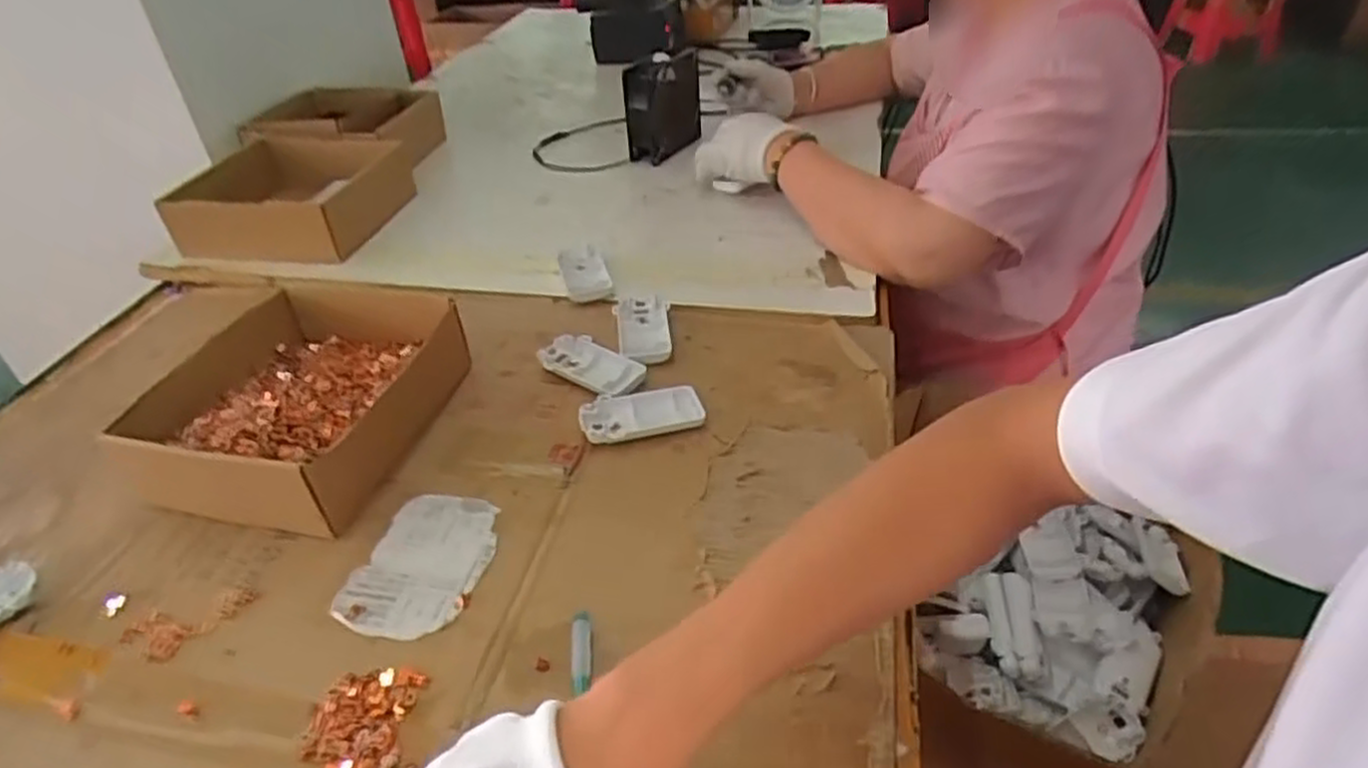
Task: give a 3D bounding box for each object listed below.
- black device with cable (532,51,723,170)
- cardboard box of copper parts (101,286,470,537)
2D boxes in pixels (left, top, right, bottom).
[{"bbox_3d":[-0.087,-0.365,1.047,0.235,0.118,0.129,-8,39,-6],"label":"black device with cable"},{"bbox_3d":[-0.307,0.010,0.634,0.196,0.066,0.220,8,40,14],"label":"cardboard box of copper parts"}]

